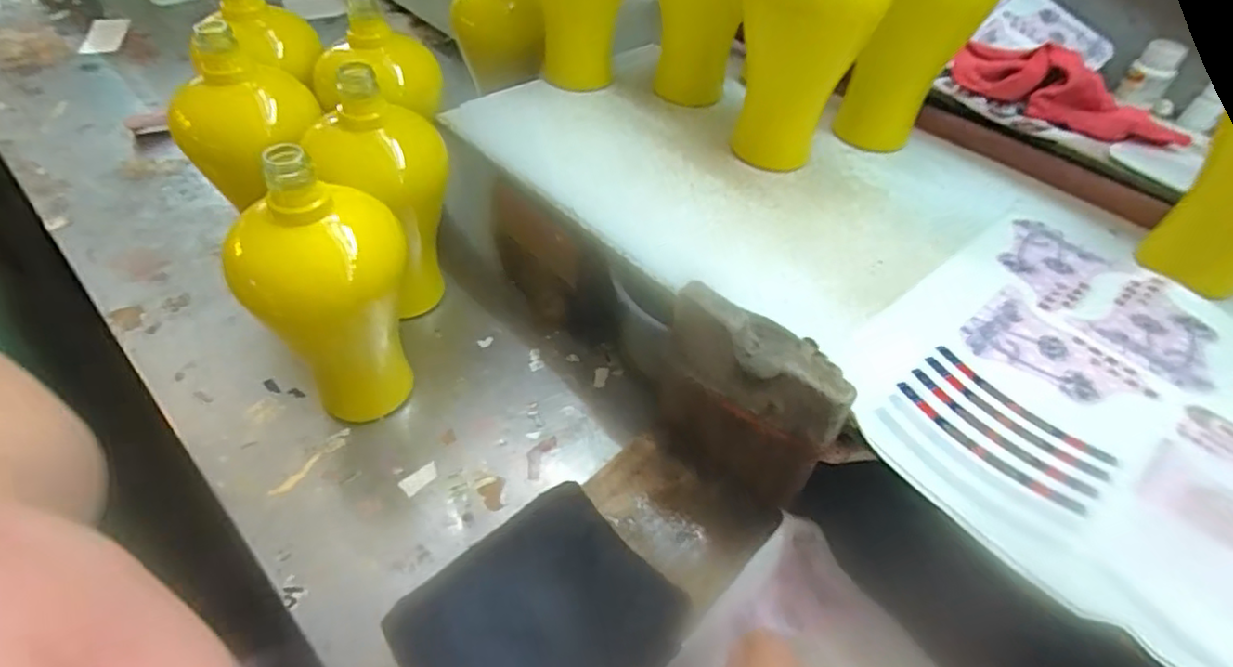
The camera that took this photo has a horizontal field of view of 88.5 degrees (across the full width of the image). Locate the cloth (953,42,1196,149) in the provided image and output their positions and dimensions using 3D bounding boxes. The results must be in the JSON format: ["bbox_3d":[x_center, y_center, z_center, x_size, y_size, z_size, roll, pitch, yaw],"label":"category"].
[{"bbox_3d":[0.430,-0.230,0.600,0.212,0.056,0.067,28,50,21],"label":"cloth"}]

